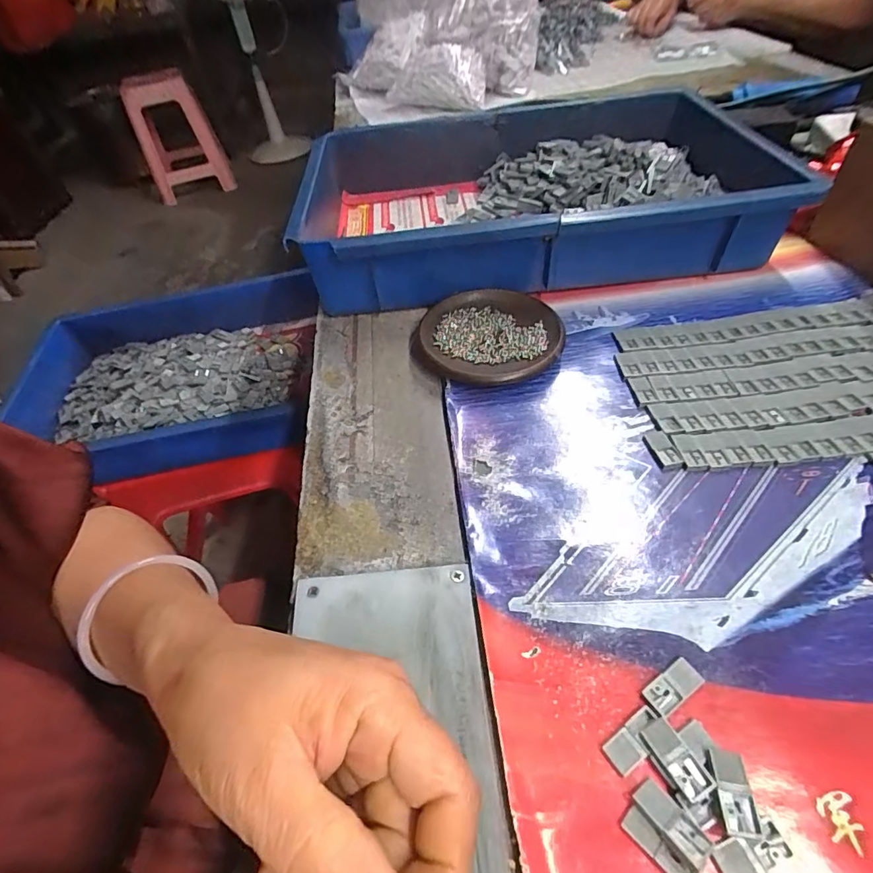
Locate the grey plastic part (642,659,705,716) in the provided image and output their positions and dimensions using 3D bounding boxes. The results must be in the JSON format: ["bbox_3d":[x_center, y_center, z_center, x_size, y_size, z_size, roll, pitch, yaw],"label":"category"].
[{"bbox_3d":[0.108,0.114,0.217,0.029,0.004,0.014,-28,52,-17],"label":"grey plastic part"}]

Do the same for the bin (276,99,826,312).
[{"bbox_3d":[0.089,-0.253,0.487,0.434,0.075,0.305,-7,49,1],"label":"bin"}]

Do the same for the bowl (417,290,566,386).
[{"bbox_3d":[0.044,-0.079,0.384,0.109,0.017,0.106,-3,49,4],"label":"bowl"}]

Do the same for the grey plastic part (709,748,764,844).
[{"bbox_3d":[0.117,0.141,0.189,0.012,0.006,0.028,-1,49,6],"label":"grey plastic part"}]

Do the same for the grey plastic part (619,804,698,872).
[{"bbox_3d":[0.084,0.157,0.181,0.009,0.007,0.027,-37,55,-23],"label":"grey plastic part"}]

